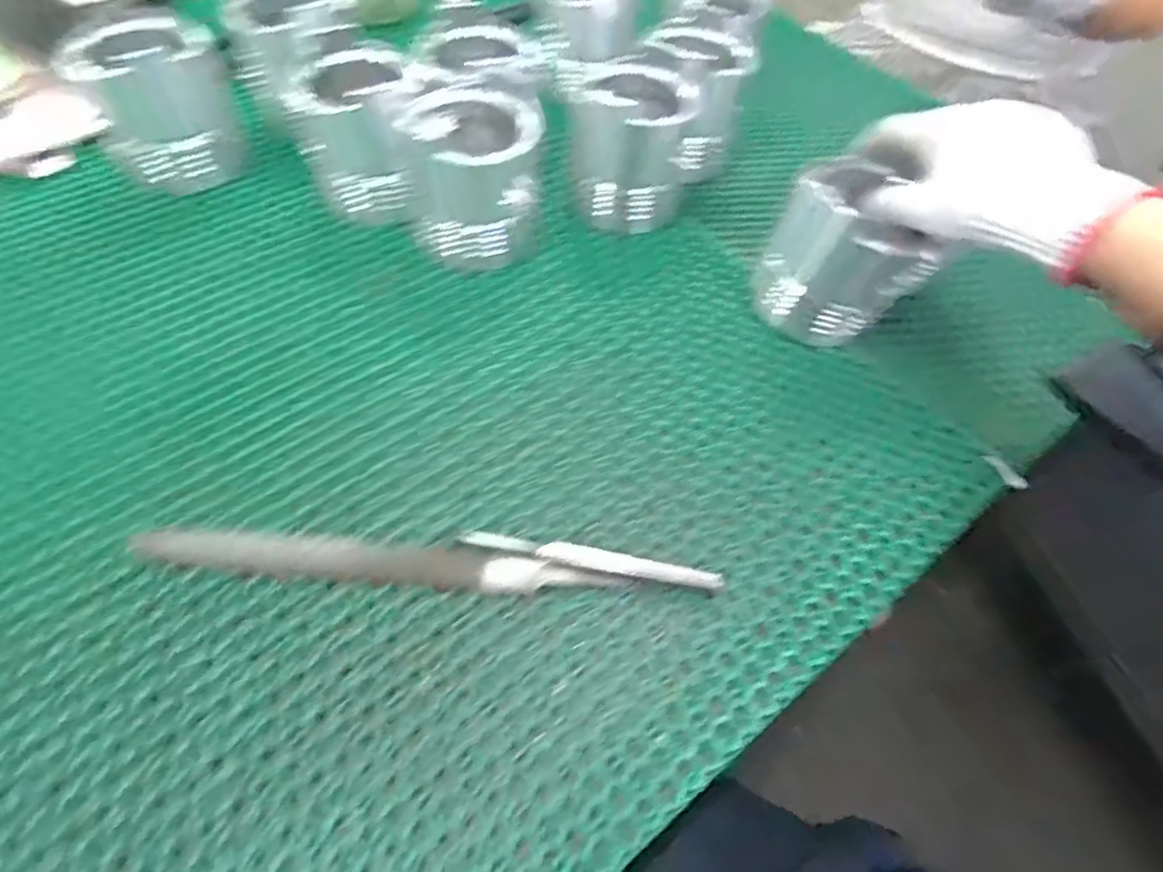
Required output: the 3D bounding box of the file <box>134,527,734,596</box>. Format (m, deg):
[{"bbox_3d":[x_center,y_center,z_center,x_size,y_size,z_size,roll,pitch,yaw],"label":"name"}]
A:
[{"bbox_3d":[-0.075,0.062,0.315,0.281,0.013,0.026,3,57,-3],"label":"file"}]

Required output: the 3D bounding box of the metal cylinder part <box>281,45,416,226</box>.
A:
[{"bbox_3d":[-0.152,-0.208,0.443,0.079,0.091,0.072,7,57,-1],"label":"metal cylinder part"}]

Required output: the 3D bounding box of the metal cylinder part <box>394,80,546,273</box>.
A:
[{"bbox_3d":[-0.072,-0.176,0.427,0.088,0.093,0.080,-5,58,-8],"label":"metal cylinder part"}]

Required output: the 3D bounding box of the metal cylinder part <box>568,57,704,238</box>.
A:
[{"bbox_3d":[0.035,-0.214,0.459,0.085,0.088,0.073,3,57,-3],"label":"metal cylinder part"}]

